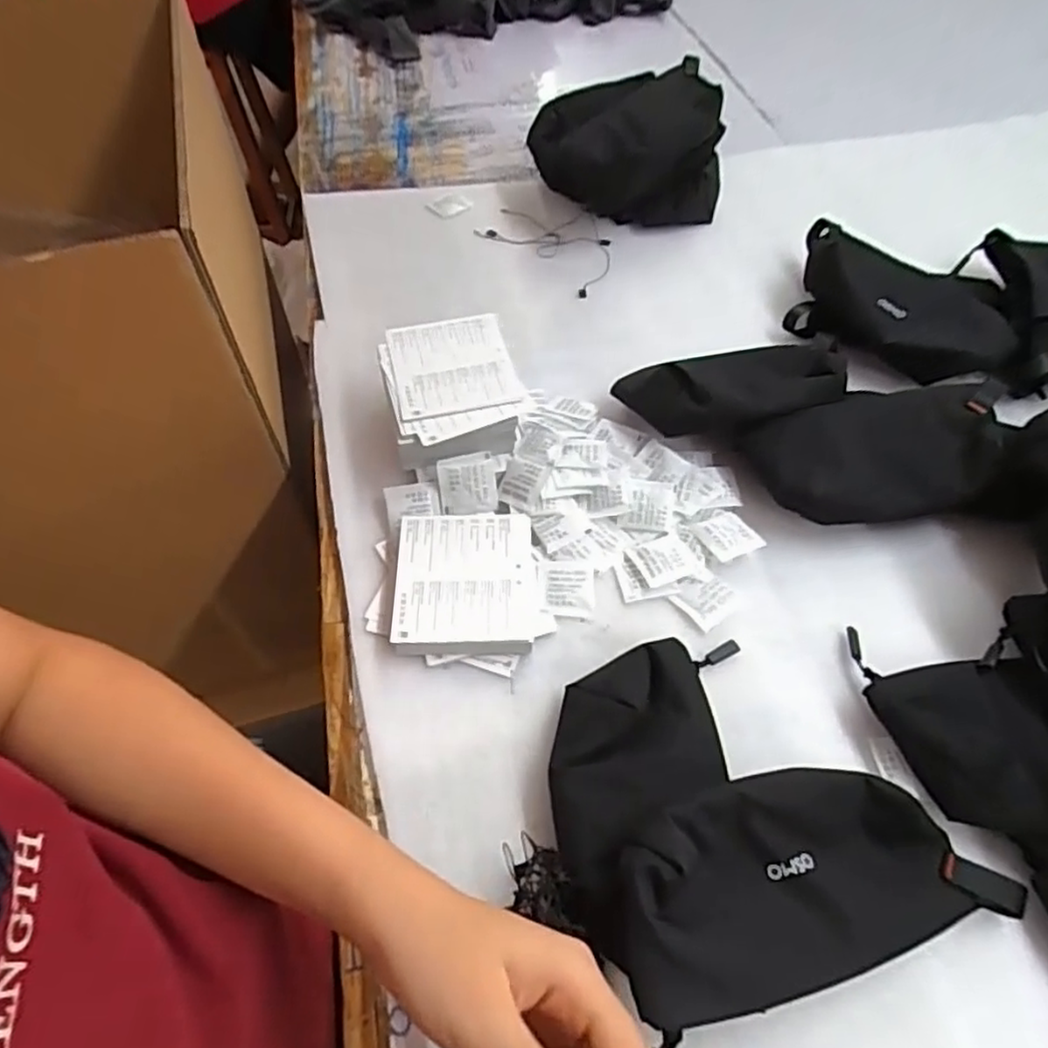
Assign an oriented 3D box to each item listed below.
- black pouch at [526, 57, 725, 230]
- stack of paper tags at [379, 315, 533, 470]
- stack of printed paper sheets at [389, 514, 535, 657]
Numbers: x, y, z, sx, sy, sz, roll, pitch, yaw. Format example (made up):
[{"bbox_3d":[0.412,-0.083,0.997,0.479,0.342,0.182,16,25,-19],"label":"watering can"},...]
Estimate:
[{"bbox_3d":[0.115,-0.433,0.779,0.210,0.101,0.162,2,55,2],"label":"black pouch"},{"bbox_3d":[-0.056,-0.097,0.550,0.098,0.062,0.124,-14,56,-9],"label":"stack of paper tags"},{"bbox_3d":[-0.041,0.039,0.474,0.093,0.019,0.103,-1,55,0],"label":"stack of printed paper sheets"}]

